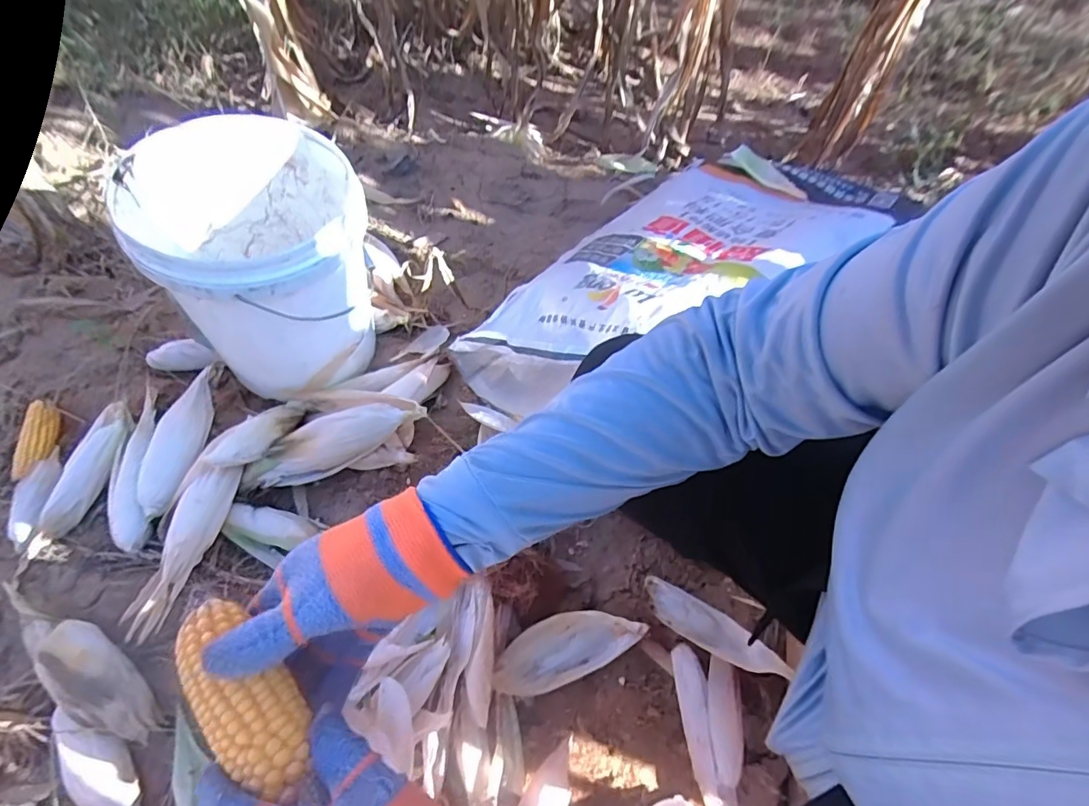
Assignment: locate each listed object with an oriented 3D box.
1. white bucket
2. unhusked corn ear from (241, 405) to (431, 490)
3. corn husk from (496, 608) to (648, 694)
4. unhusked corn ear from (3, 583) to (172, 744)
[{"bbox_3d":[-0.411,-0.203,0.787,0.288,0.336,0.295,0,56,0],"label":"white bucket"},{"bbox_3d":[-0.327,0.058,0.778,0.294,0.070,0.065,-24,58,5],"label":"unhusked corn ear"},{"bbox_3d":[0.033,0.330,0.683,0.208,0.034,0.079,-16,57,-10],"label":"corn husk"},{"bbox_3d":[-0.621,0.339,0.669,0.271,0.059,0.079,30,61,16],"label":"unhusked corn ear"}]

